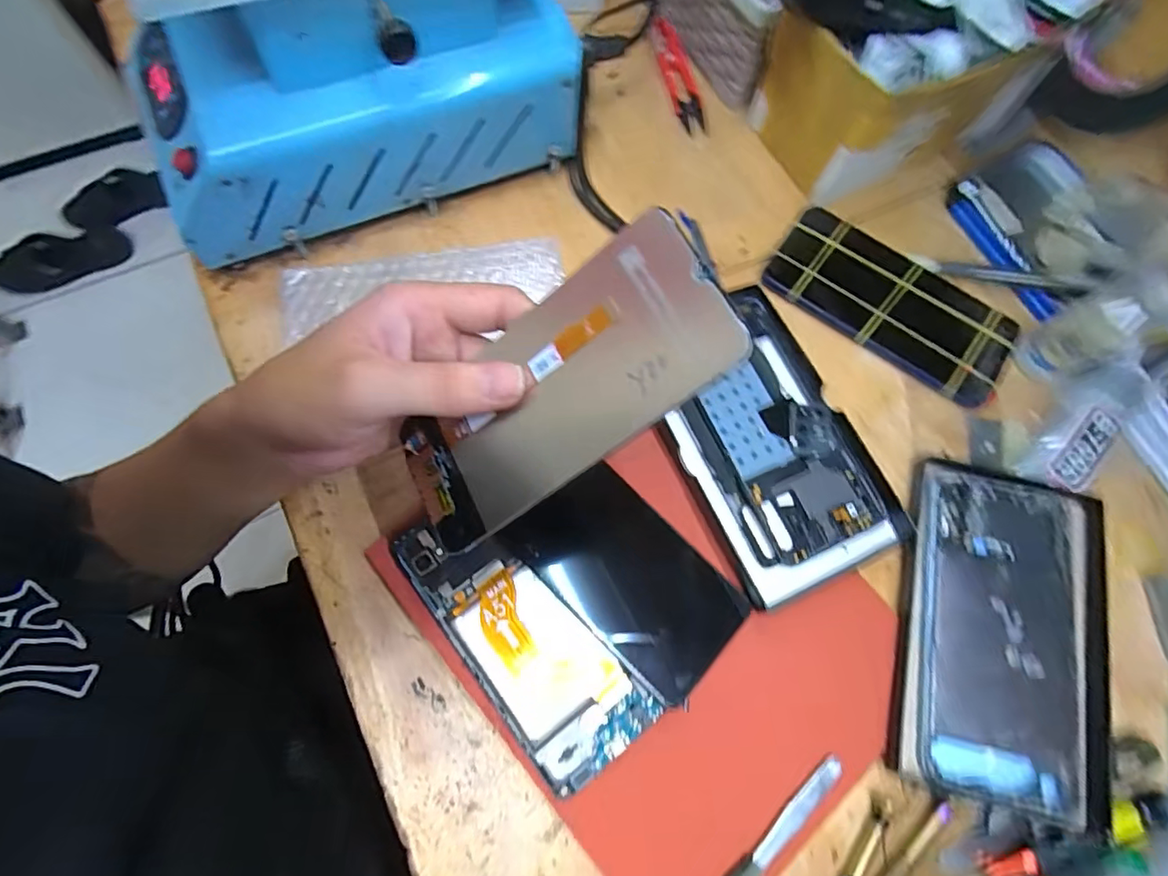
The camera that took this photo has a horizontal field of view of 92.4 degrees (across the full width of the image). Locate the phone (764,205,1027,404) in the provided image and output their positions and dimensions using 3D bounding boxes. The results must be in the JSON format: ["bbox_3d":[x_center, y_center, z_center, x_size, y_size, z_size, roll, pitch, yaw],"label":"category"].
[{"bbox_3d":[0.198,-0.086,0.362,0.156,0.013,0.073,33,74,7],"label":"phone"}]

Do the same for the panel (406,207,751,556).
[{"bbox_3d":[-0.014,-0.016,0.229,0.152,0.006,0.069,-36,70,22],"label":"panel"}]

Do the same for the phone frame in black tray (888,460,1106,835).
[{"bbox_3d":[0.221,0.101,0.297,0.099,0.013,0.169,15,73,1],"label":"phone frame in black tray"}]

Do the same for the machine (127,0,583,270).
[{"bbox_3d":[-0.133,-0.218,0.322,0.249,0.143,0.127,-19,75,-9],"label":"machine"}]

